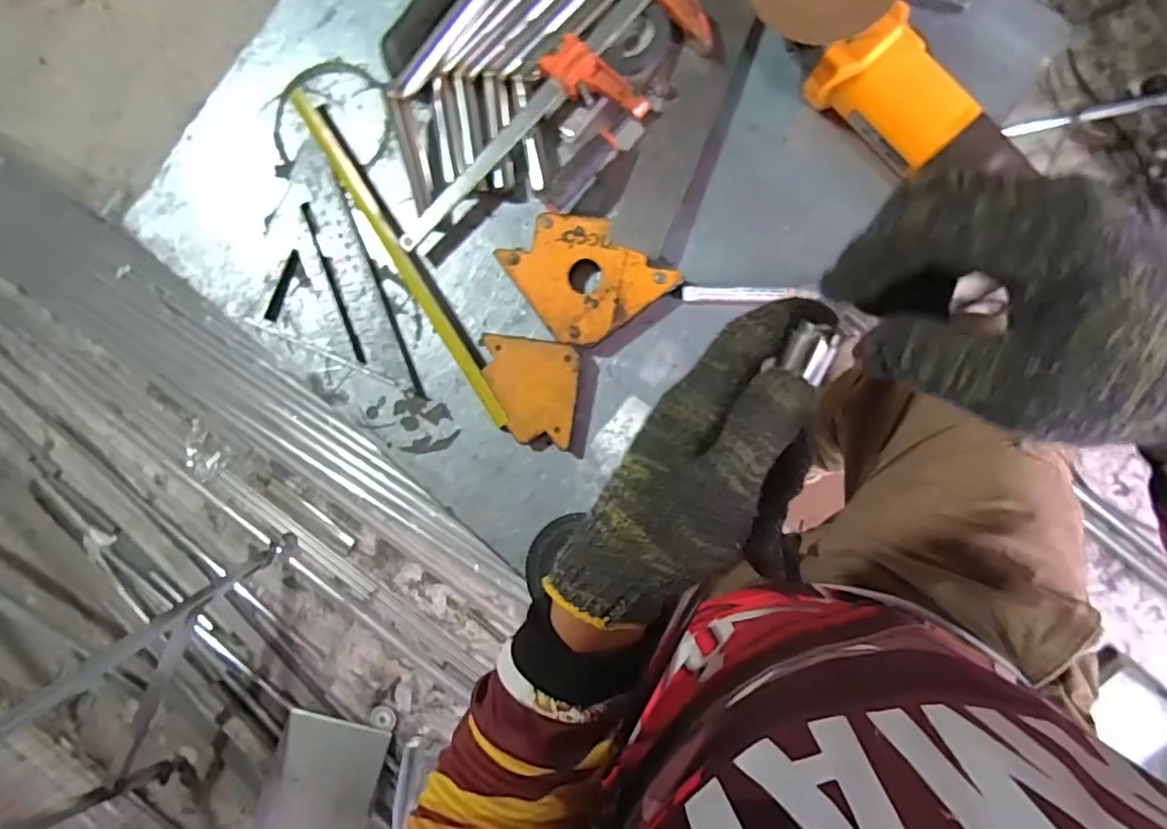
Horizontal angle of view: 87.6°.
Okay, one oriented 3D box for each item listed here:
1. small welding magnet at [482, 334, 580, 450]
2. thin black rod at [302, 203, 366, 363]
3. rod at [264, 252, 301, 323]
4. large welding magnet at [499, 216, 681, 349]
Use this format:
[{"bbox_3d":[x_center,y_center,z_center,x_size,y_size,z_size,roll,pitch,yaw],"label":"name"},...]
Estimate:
[{"bbox_3d":[-0.044,-0.020,0.497,0.077,0.019,0.081,7,87,2],"label":"small welding magnet"},{"bbox_3d":[-0.220,-0.116,0.536,0.009,0.007,0.151,-21,87,8],"label":"thin black rod"},{"bbox_3d":[-0.270,-0.116,0.546,0.009,0.005,0.066,20,93,8],"label":"rod"},{"bbox_3d":[0.001,-0.116,0.492,0.101,0.015,0.109,-37,85,7],"label":"large welding magnet"}]

